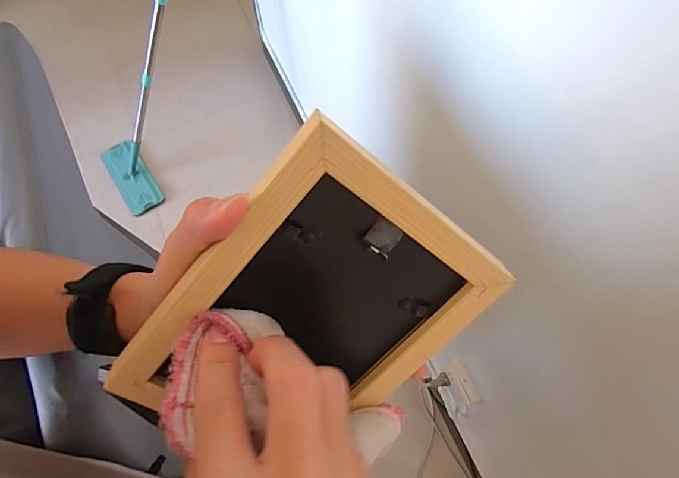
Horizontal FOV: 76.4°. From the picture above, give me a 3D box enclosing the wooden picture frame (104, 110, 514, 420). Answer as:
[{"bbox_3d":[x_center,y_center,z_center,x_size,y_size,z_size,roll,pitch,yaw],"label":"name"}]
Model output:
[{"bbox_3d":[-0.015,0.037,0.202,0.152,0.114,0.017,-48,25,17],"label":"wooden picture frame"}]

